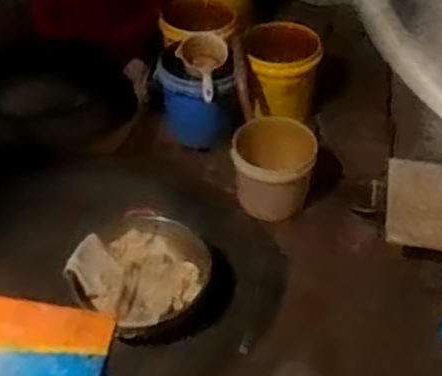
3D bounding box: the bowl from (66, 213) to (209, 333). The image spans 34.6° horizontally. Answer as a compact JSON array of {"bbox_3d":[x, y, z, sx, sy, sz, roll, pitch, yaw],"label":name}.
[{"bbox_3d":[-0.180,0.211,1.727,0.334,0.125,0.310,-1,43,1],"label":"bowl"}]

